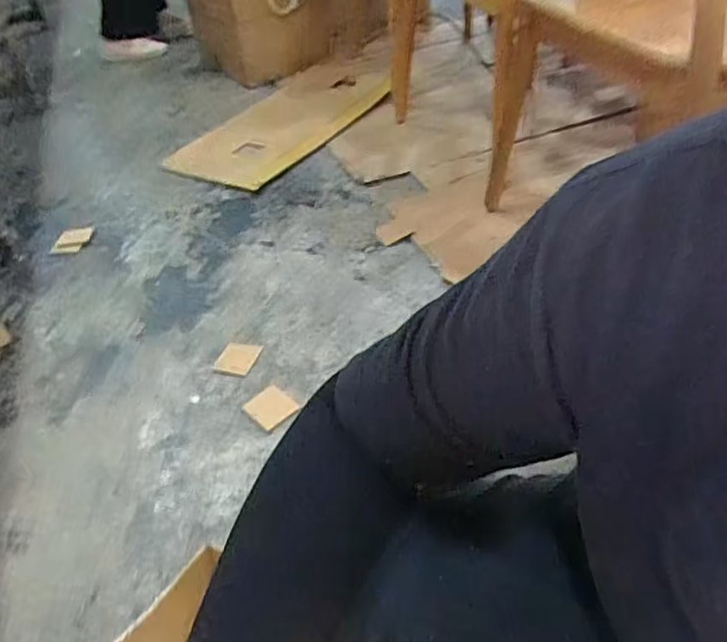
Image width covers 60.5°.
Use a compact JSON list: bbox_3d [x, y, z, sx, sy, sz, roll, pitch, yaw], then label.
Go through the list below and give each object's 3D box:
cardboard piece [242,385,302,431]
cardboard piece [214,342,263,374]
[{"bbox_3d":[-0.146,0.135,0.986,0.068,0.007,0.072,-36,49,-29],"label":"cardboard piece"},{"bbox_3d":[-0.213,0.061,1.062,0.055,0.007,0.069,22,52,7],"label":"cardboard piece"}]

